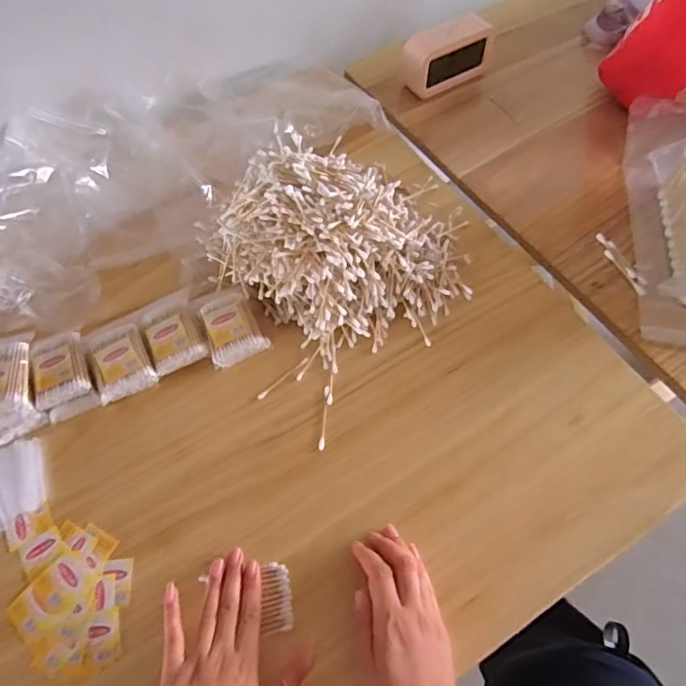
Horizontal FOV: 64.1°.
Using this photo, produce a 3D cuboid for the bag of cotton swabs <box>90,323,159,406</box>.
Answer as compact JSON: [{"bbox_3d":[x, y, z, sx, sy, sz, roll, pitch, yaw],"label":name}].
[{"bbox_3d":[-0.240,0.023,0.597,0.059,0.030,0.077,-24,61,-12],"label":"bag of cotton swabs"}]

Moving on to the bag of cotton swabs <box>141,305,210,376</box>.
[{"bbox_3d":[-0.186,-0.002,0.611,0.057,0.032,0.076,-24,61,-12],"label":"bag of cotton swabs"}]

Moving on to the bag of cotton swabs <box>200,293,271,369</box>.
[{"bbox_3d":[-0.123,-0.013,0.616,0.060,0.040,0.076,-21,60,-11],"label":"bag of cotton swabs"}]

